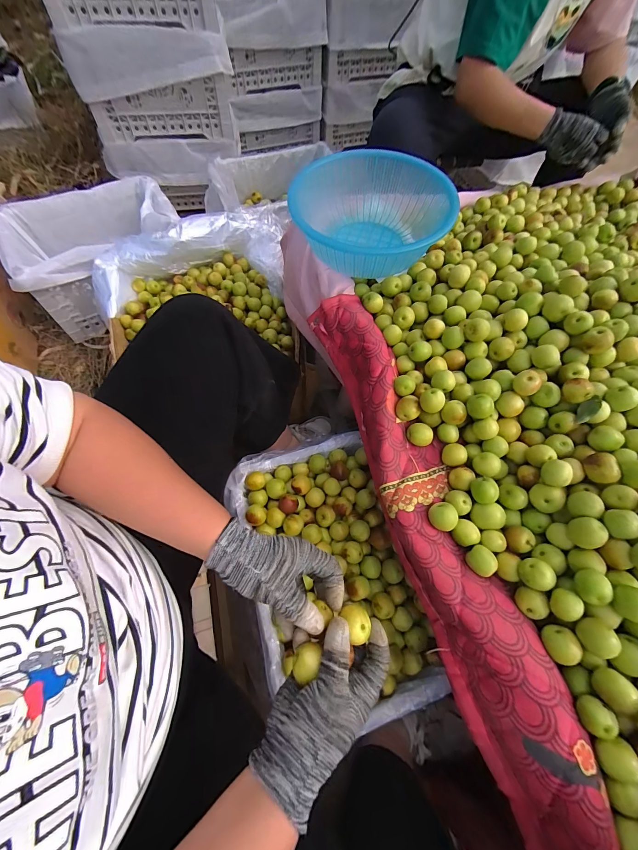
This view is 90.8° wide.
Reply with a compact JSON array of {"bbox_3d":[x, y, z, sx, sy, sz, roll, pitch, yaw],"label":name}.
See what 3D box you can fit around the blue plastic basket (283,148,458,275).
[{"bbox_3d":[0.089,-0.370,0.559,0.269,0.083,0.276,2,65,-3],"label":"blue plastic basket"}]

